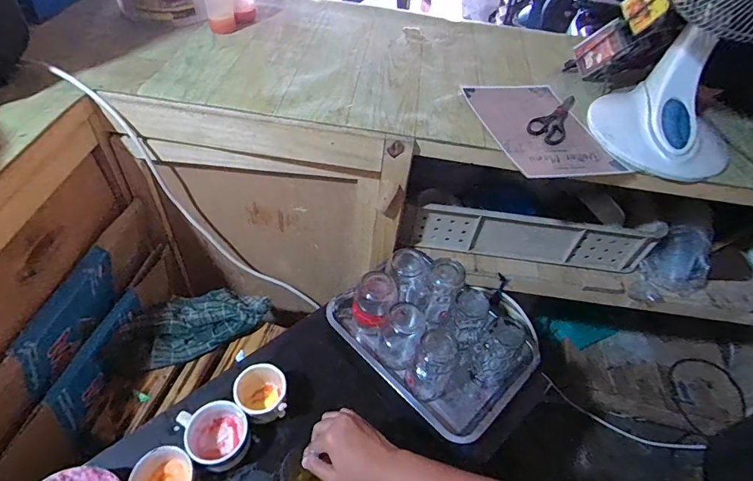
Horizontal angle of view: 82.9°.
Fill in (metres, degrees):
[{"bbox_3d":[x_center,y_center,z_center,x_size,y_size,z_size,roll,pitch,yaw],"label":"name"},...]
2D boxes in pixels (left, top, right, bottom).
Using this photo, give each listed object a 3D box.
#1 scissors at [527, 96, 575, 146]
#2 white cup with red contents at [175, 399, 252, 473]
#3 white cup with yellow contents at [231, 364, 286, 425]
[{"bbox_3d":[0.346,-0.243,0.834,0.068,0.008,0.196,26,52,14],"label":"scissors"},{"bbox_3d":[-0.235,0.289,0.636,0.084,0.061,0.096,-25,58,-26],"label":"white cup with red contents"},{"bbox_3d":[-0.181,0.244,0.676,0.077,0.072,0.083,4,50,-5],"label":"white cup with yellow contents"}]

